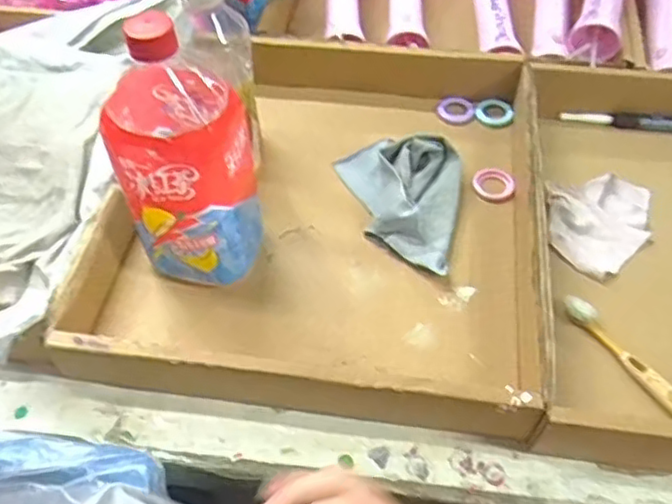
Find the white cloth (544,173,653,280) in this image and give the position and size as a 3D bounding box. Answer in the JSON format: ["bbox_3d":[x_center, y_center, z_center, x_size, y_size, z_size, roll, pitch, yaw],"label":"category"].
[{"bbox_3d":[0.235,-0.033,0.577,0.116,0.019,0.083,-36,61,-23],"label":"white cloth"}]

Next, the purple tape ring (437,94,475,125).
[{"bbox_3d":[0.123,-0.148,0.678,0.037,0.009,0.039,0,54,0],"label":"purple tape ring"}]

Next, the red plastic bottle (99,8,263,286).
[{"bbox_3d":[-0.109,-0.066,0.482,0.090,0.220,0.081,12,55,9],"label":"red plastic bottle"}]

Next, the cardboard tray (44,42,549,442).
[{"bbox_3d":[-0.006,-0.046,0.571,0.344,0.064,0.372,7,54,6],"label":"cardboard tray"}]

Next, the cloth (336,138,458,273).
[{"bbox_3d":[0.051,-0.049,0.584,0.107,0.034,0.140,9,54,7],"label":"cloth"}]

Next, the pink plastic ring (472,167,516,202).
[{"bbox_3d":[0.147,-0.062,0.612,0.038,0.009,0.039,0,54,0],"label":"pink plastic ring"}]

